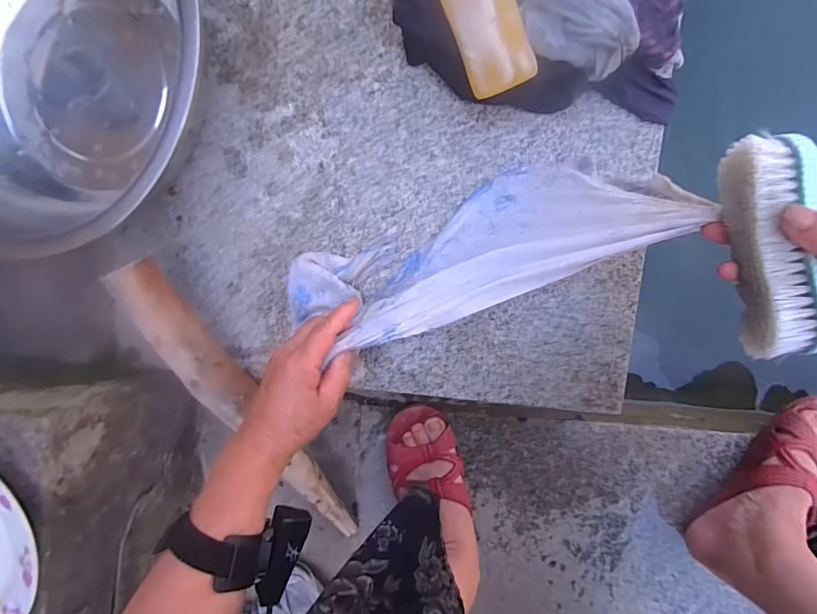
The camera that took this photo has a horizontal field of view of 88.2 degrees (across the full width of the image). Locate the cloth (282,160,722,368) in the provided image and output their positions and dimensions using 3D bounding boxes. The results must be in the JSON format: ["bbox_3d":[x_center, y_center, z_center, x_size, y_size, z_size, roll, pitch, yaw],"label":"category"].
[{"bbox_3d":[0.063,-0.050,0.419,0.381,0.049,0.139,-22,50,7],"label":"cloth"}]

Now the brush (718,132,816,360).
[{"bbox_3d":[0.259,-0.041,0.299,0.035,0.047,0.150,-8,90,6],"label":"brush"}]

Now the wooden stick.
[{"bbox_3d":[-0.179,0.130,0.486,0.039,0.038,0.412,-27,113,8],"label":"wooden stick"}]

